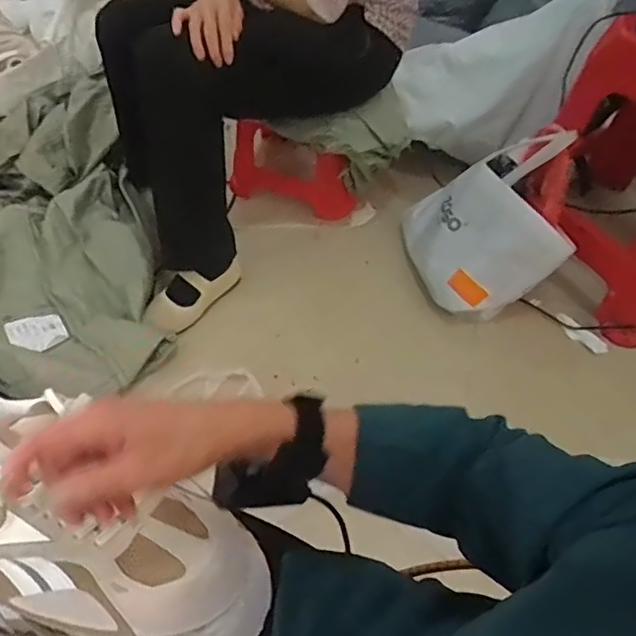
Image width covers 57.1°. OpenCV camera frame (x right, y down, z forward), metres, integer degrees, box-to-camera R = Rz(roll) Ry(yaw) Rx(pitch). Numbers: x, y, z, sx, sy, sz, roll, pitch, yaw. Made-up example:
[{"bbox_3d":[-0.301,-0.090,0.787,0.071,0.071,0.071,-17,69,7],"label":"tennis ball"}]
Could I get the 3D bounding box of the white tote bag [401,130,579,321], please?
[{"bbox_3d":[0.326,-0.170,1.105,0.105,0.372,0.285,-1,70,-48],"label":"white tote bag"}]

